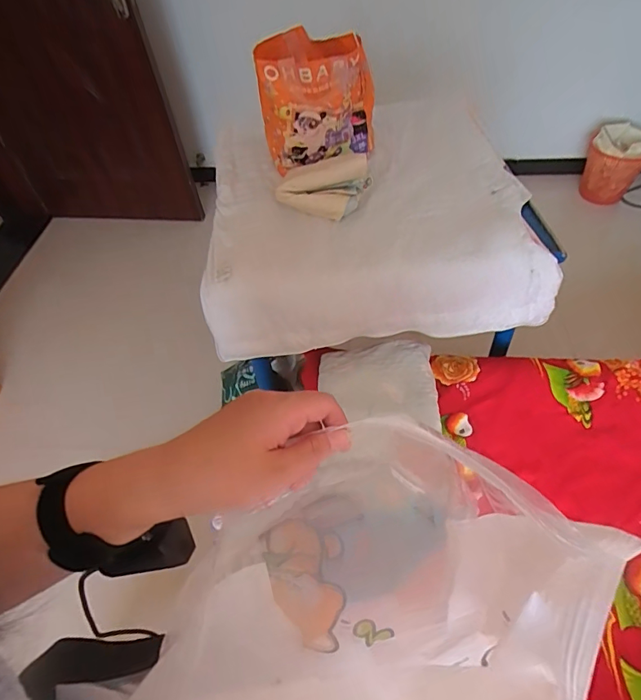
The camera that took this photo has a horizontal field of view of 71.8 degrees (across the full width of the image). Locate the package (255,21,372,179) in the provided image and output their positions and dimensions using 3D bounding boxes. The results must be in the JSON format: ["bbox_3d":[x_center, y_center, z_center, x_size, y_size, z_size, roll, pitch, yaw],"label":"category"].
[{"bbox_3d":[-0.009,-0.576,1.039,0.258,0.246,0.185,-12,53,-4],"label":"package"}]

